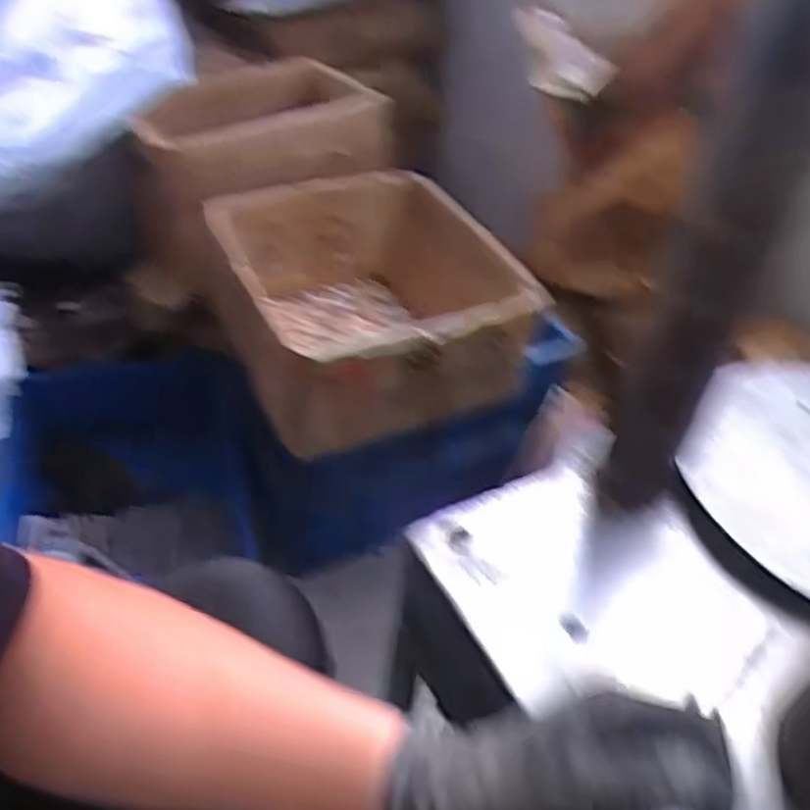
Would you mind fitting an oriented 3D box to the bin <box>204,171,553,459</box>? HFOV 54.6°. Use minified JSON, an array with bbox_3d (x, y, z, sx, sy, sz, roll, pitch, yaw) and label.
[{"bbox_3d":[-0.052,-0.120,0.890,0.295,0.135,0.315,-17,47,-23],"label":"bin"}]

